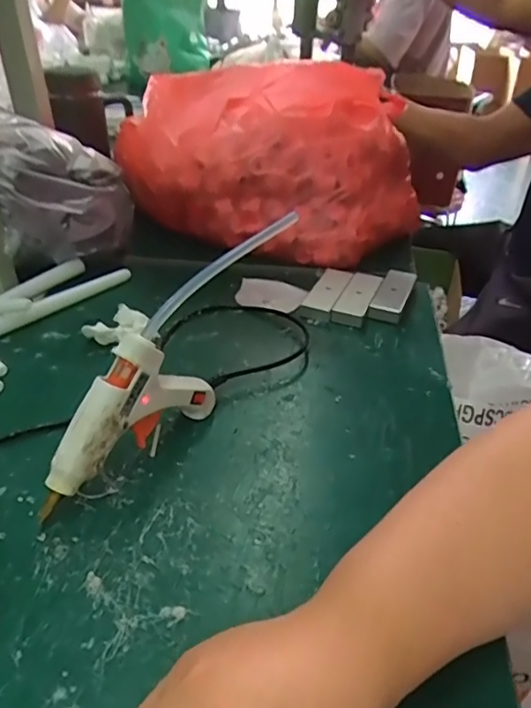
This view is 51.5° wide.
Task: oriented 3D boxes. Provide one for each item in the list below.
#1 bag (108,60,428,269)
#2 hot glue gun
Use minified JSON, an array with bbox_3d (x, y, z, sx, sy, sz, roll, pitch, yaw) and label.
[{"bbox_3d":[0.011,-0.215,0.614,0.327,0.174,0.193,8,37,10],"label":"bag"},{"bbox_3d":[-0.089,0.028,0.349,0.026,0.111,0.133,25,43,29],"label":"hot glue gun"}]

